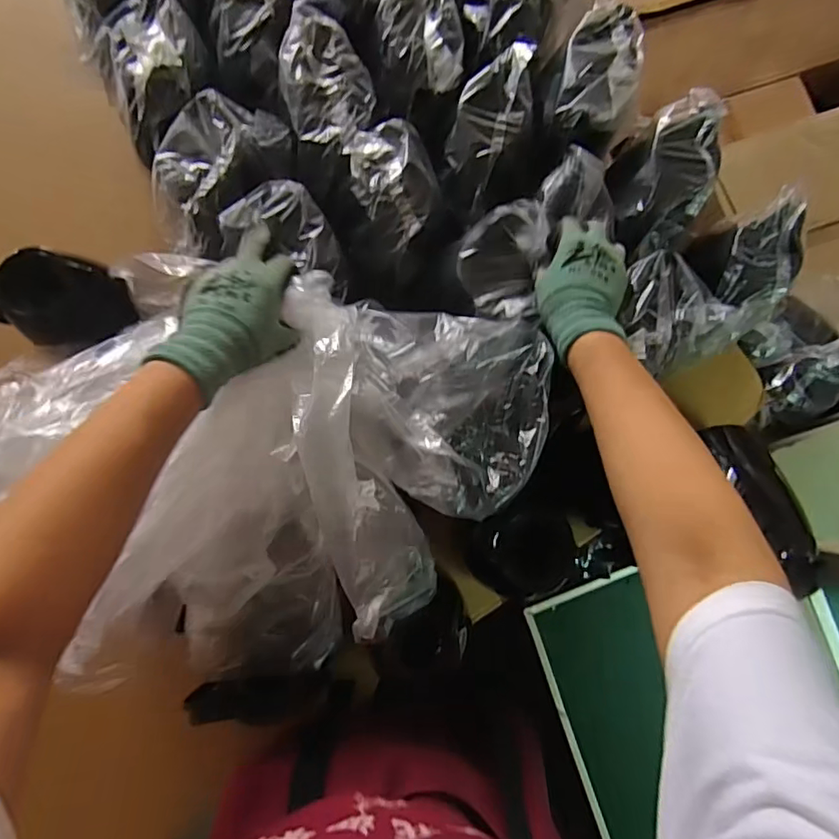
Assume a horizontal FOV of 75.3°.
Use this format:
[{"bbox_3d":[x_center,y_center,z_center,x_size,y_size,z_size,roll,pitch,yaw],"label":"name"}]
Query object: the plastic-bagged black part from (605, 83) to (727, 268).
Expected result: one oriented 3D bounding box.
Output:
[{"bbox_3d":[0.276,-0.277,0.626,0.105,0.082,0.172,8,84,-1],"label":"plastic-bagged black part"}]

